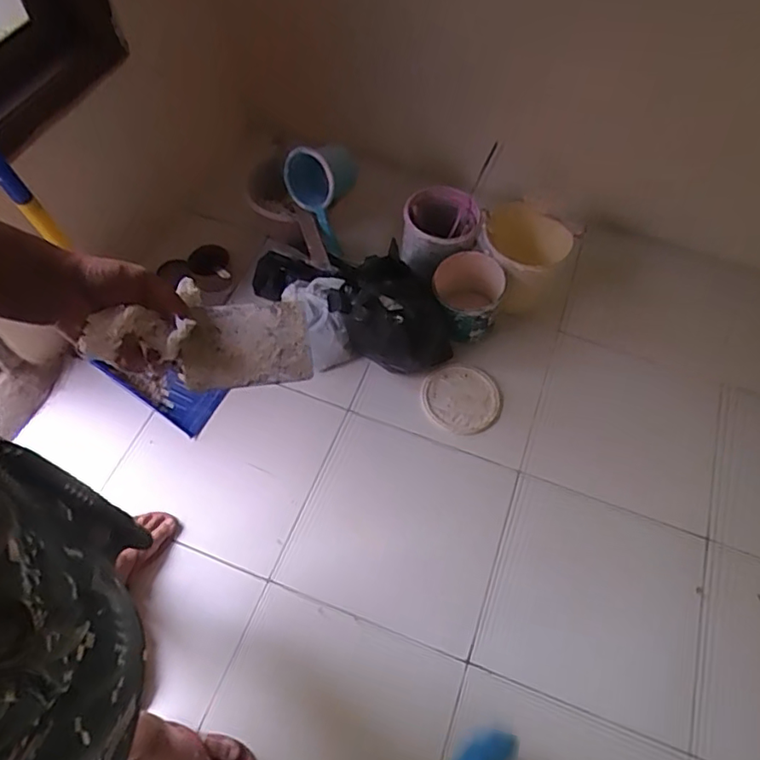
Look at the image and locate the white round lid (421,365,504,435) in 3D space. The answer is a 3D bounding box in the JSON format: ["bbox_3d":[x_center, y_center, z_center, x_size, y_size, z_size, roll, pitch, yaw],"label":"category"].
[{"bbox_3d":[0.190,0.042,1.302,0.169,0.013,0.164,0,75,0],"label":"white round lid"}]

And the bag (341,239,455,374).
[{"bbox_3d":[0.046,-0.131,1.240,0.201,0.269,0.166,34,66,17],"label":"bag"}]

